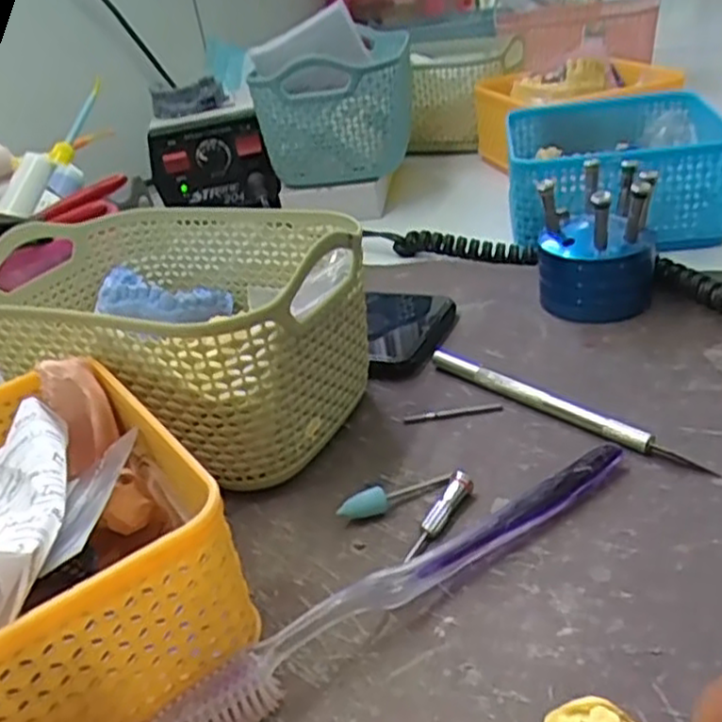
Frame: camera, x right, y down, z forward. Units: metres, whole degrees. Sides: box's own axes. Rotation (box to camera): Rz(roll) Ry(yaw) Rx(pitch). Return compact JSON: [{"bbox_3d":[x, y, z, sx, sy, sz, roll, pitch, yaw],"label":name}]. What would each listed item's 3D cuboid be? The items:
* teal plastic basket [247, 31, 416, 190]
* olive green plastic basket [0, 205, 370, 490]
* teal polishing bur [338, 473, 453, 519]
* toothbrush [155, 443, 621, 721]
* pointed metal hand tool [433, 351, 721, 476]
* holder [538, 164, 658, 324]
[{"bbox_3d":[-0.019,-0.203,0.592,0.112,0.088,0.134,-3,31,11],"label":"teal plastic basket"},{"bbox_3d":[-0.084,-0.015,0.339,0.173,0.077,0.114,7,34,27],"label":"olive green plastic basket"},{"bbox_3d":[0.014,0.051,0.283,0.048,0.010,0.007,-21,32,-20],"label":"teal polishing bur"},{"bbox_3d":[0.019,0.071,0.239,0.182,0.016,0.012,-25,33,-24],"label":"toothbrush"},{"bbox_3d":[0.082,0.018,0.317,0.007,0.008,0.134,-31,36,-33],"label":"pointed metal hand tool"},{"bbox_3d":[0.127,-0.066,0.396,0.060,0.071,0.064,-4,32,2],"label":"holder"}]

